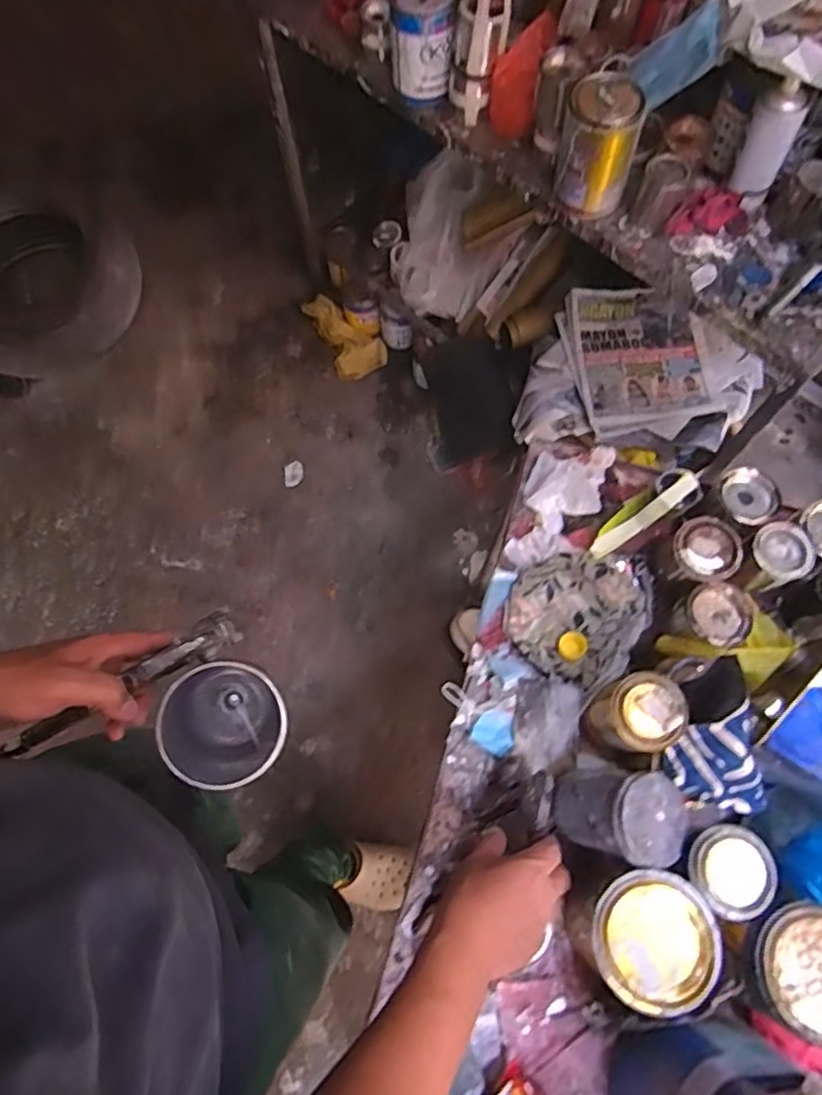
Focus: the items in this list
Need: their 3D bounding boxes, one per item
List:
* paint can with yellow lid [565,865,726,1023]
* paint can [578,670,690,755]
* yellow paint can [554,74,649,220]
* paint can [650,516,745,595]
[{"bbox_3d":[0.212,0.360,0.609,0.105,0.136,0.106,-1,69,2],"label":"paint can with yellow lid"},{"bbox_3d":[0.229,0.176,0.667,0.078,0.102,0.070,-23,70,-7],"label":"paint can"},{"bbox_3d":[0.268,-0.574,0.926,0.102,0.137,0.105,13,70,7],"label":"yellow paint can"},{"bbox_3d":[0.334,0.008,0.760,0.085,0.069,0.086,-21,69,-6],"label":"paint can"}]

